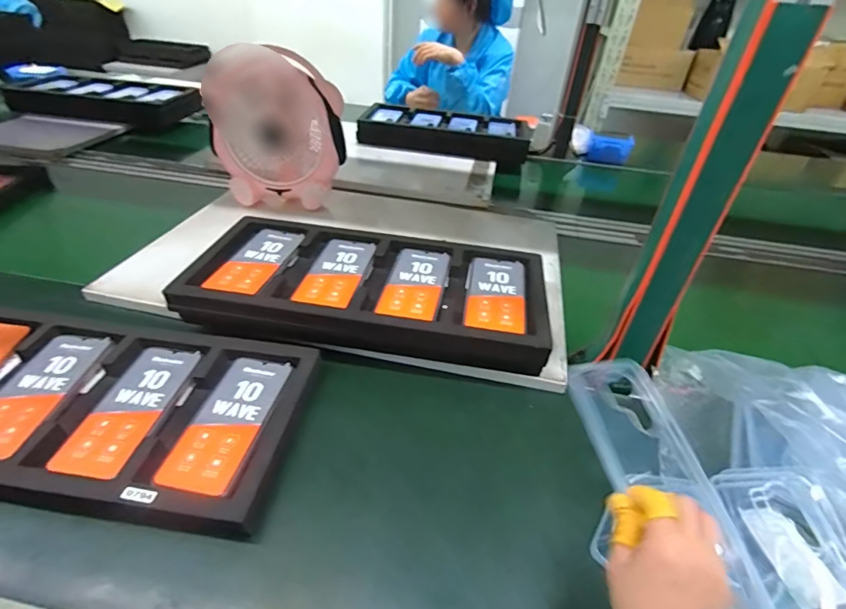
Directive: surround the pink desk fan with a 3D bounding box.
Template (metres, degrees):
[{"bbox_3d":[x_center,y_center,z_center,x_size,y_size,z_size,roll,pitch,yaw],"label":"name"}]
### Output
[{"bbox_3d":[-0.278,-0.319,0.849,0.244,0.272,0.126,-1,38,-6],"label":"pink desk fan"}]

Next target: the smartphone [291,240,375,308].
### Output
[{"bbox_3d":[-0.119,-0.048,0.616,0.077,0.008,0.157,9,38,7],"label":"smartphone"}]

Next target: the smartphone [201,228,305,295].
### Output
[{"bbox_3d":[-0.237,-0.065,0.630,0.071,0.011,0.163,11,38,9],"label":"smartphone"}]

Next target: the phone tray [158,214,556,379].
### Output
[{"bbox_3d":[-0.075,-0.014,0.619,0.480,0.075,0.242,8,38,5],"label":"phone tray"}]

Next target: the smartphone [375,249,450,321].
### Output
[{"bbox_3d":[-0.009,-0.032,0.604,0.077,0.006,0.161,9,38,6],"label":"smartphone"}]

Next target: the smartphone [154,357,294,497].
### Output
[{"bbox_3d":[-0.211,0.124,0.475,0.074,0.007,0.169,7,38,4],"label":"smartphone"}]

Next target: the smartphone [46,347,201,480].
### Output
[{"bbox_3d":[-0.322,0.111,0.481,0.073,0.010,0.166,8,38,5],"label":"smartphone"}]

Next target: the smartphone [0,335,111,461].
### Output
[{"bbox_3d":[-0.441,0.098,0.492,0.074,0.013,0.165,5,38,1],"label":"smartphone"}]

